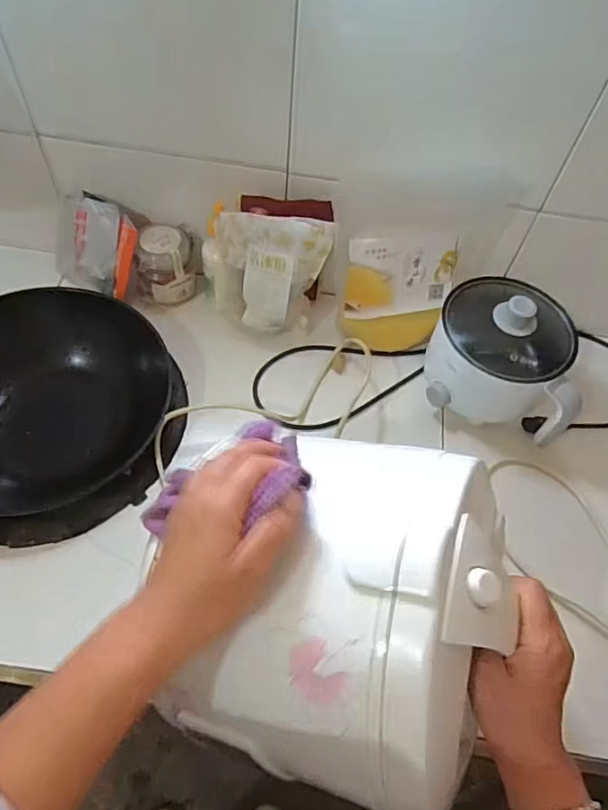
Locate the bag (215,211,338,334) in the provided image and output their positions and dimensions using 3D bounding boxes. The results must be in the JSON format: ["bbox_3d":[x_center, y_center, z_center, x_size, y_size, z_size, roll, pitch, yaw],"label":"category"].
[{"bbox_3d":[-0.048,-0.167,0.753,0.157,0.197,0.059,7,58,0],"label":"bag"}]

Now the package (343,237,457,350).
[{"bbox_3d":[0.129,-0.149,0.769,0.158,0.176,0.066,-5,59,-8],"label":"package"}]

